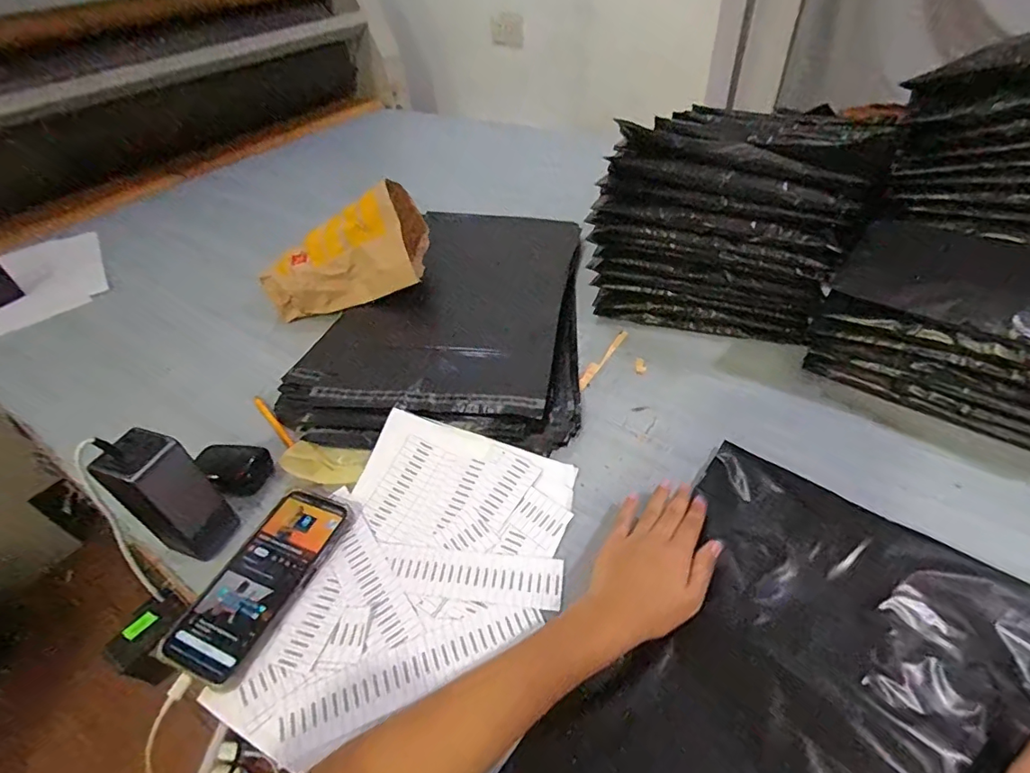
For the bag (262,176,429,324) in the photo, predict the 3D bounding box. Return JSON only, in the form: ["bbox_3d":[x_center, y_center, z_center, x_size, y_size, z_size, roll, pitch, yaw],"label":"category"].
[{"bbox_3d":[-0.254,-0.190,0.744,0.247,0.114,0.100,-28,42,11],"label":"bag"}]

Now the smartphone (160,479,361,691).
[{"bbox_3d":[-0.227,0.170,0.457,0.085,0.012,0.175,14,46,19],"label":"smartphone"}]

